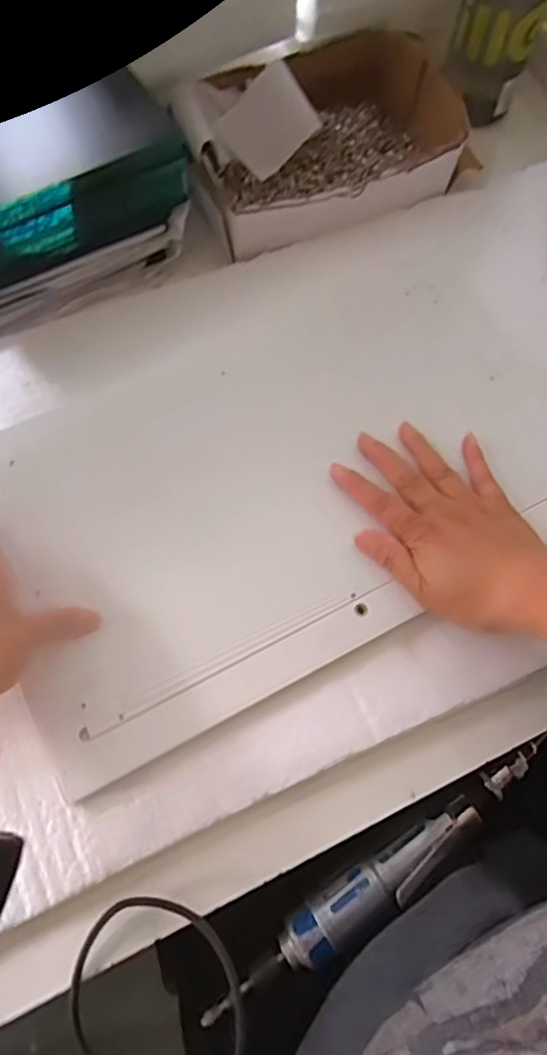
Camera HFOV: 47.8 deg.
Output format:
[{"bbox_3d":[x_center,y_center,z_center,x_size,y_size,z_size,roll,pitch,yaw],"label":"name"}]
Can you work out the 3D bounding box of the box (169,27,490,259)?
[{"bbox_3d":[0.043,-0.349,0.551,0.240,0.057,0.175,-23,70,-9],"label":"box"}]

